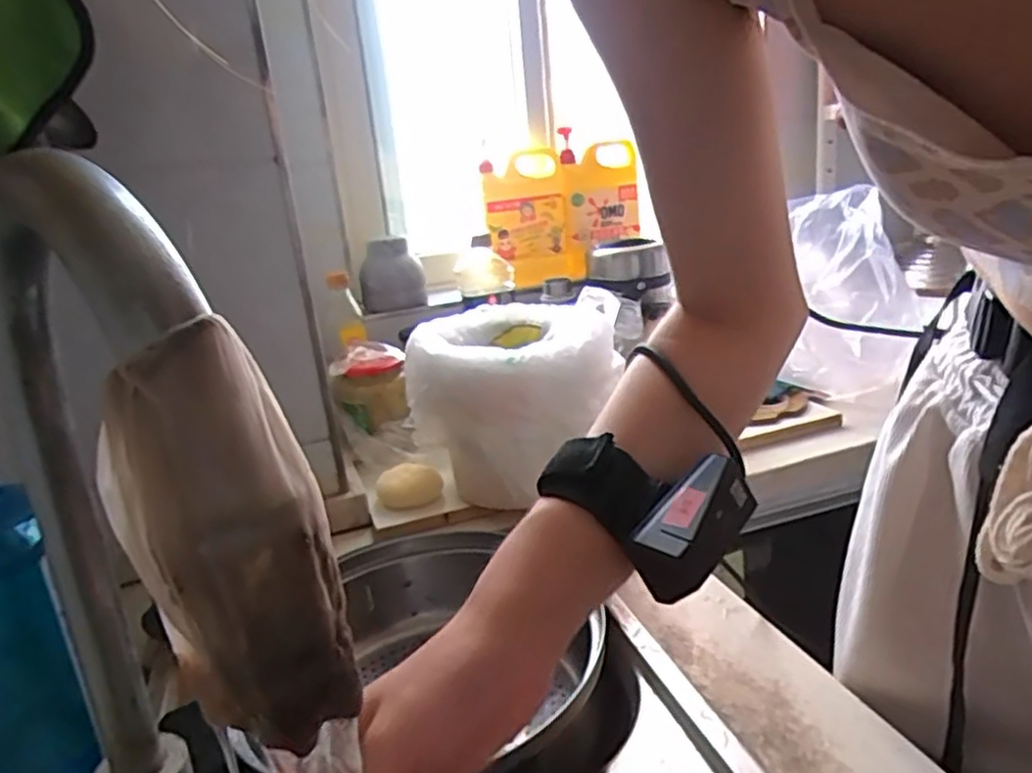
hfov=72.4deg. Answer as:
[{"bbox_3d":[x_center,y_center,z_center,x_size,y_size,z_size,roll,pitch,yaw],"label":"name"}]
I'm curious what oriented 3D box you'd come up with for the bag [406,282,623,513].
[{"bbox_3d":[-0.004,0.022,0.811,0.204,0.187,0.190,9,23,40],"label":"bag"}]

